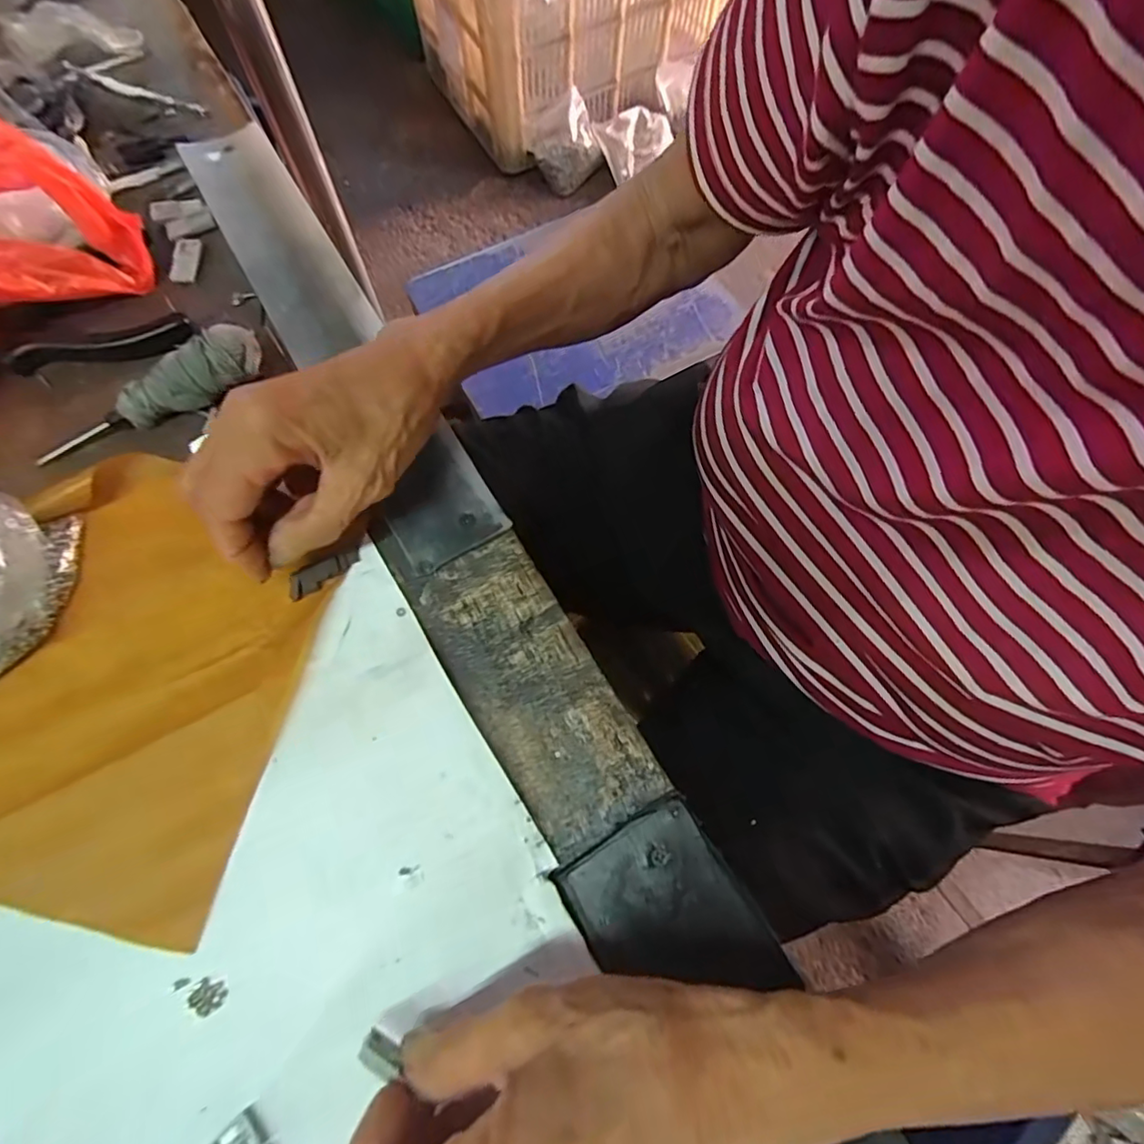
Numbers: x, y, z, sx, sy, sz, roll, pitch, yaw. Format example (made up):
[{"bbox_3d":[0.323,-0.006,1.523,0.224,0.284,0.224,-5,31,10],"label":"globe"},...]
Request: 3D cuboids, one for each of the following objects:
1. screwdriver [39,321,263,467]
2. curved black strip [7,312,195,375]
[{"bbox_3d":[-0.215,-0.088,0.287,0.120,0.029,0.021,-28,72,-10],"label":"screwdriver"},{"bbox_3d":[-0.252,-0.121,0.304,0.092,0.010,0.013,-15,70,-5],"label":"curved black strip"}]

